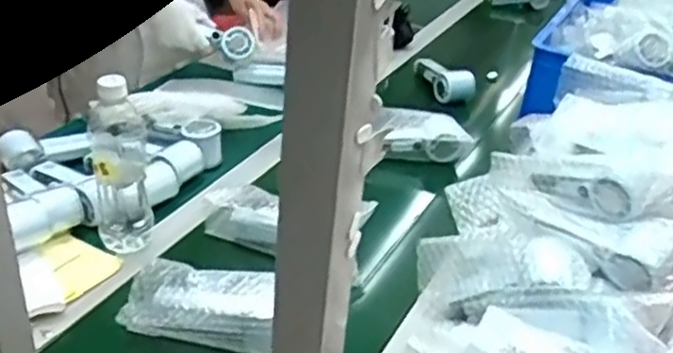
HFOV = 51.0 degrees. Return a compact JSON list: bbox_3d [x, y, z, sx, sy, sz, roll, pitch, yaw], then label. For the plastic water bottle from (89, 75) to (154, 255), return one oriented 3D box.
[{"bbox_3d":[-0.259,-0.015,0.844,0.065,0.220,0.073,-4,34,-17],"label":"plastic water bottle"}]

